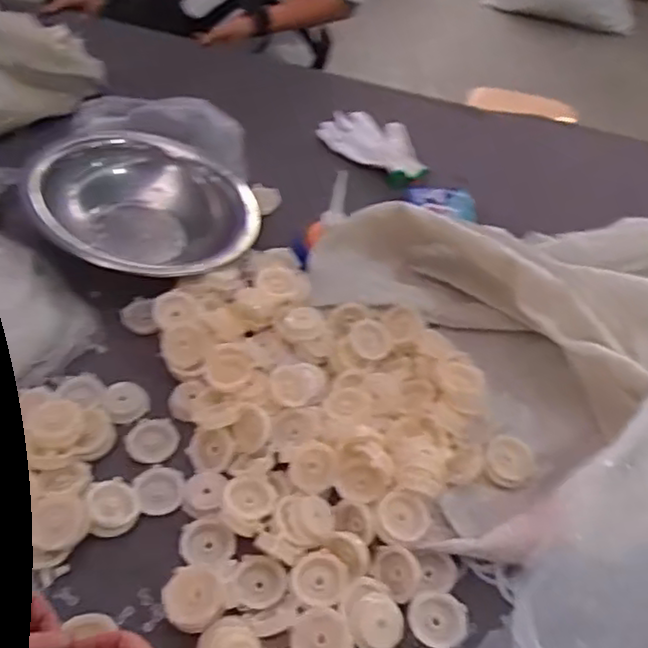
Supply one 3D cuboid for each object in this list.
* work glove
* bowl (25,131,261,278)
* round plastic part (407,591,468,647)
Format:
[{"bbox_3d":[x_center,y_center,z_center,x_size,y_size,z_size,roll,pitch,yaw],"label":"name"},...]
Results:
[{"bbox_3d":[0.095,-0.308,1.177,0.205,0.025,0.128,36,56,22],"label":"work glove"},{"bbox_3d":[-0.239,-0.157,0.968,0.277,0.117,0.293,3,51,-4],"label":"bowl"},{"bbox_3d":[0.111,0.290,0.676,0.056,0.010,0.053,3,51,-4],"label":"round plastic part"}]

